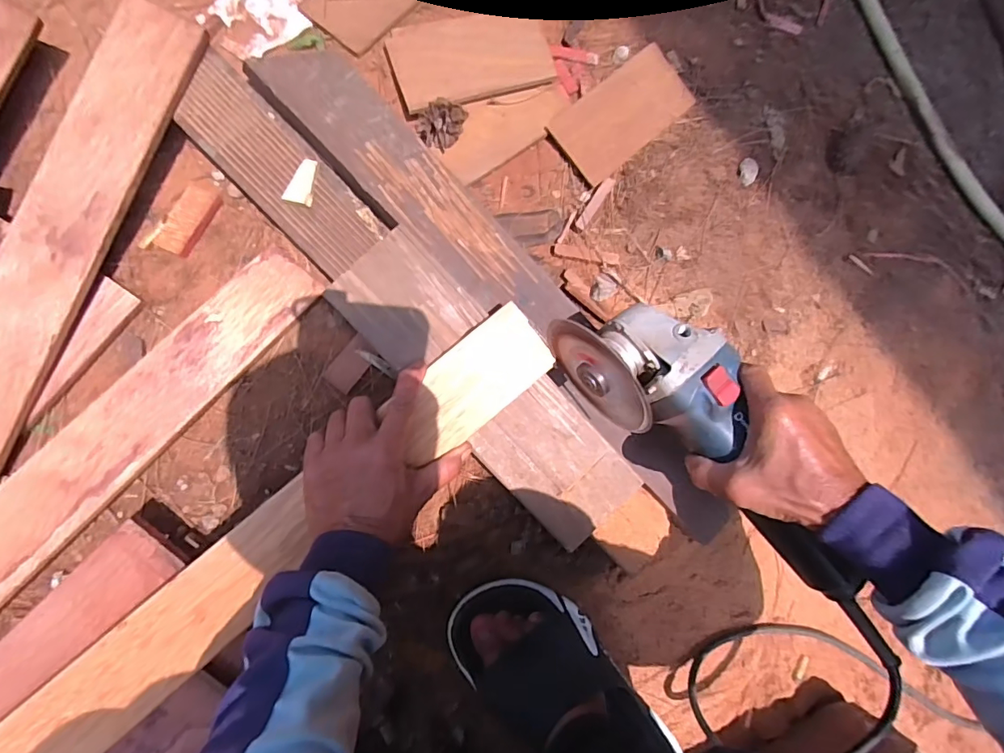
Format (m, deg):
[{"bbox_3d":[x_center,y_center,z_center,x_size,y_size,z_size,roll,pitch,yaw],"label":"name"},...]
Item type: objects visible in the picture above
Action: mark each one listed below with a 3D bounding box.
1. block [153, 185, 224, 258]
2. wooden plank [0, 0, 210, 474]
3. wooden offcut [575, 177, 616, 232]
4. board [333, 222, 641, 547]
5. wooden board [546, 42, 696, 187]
[{"bbox_3d":[-0.282,-0.141,0.427,0.030,0.015,0.066,26,82,-4],"label":"block"},{"bbox_3d":[-0.365,-0.092,0.381,0.069,0.016,0.444,23,87,-9],"label":"wooden plank"},{"bbox_3d":[0.096,-0.178,0.485,0.012,0.010,0.067,35,81,-3],"label":"wooden offcut"},{"bbox_3d":[-0.010,0.009,0.404,0.093,0.019,0.299,-43,93,-8],"label":"board"},{"bbox_3d":[0.127,-0.278,0.498,0.153,0.013,0.079,-42,91,-9],"label":"wooden board"}]

